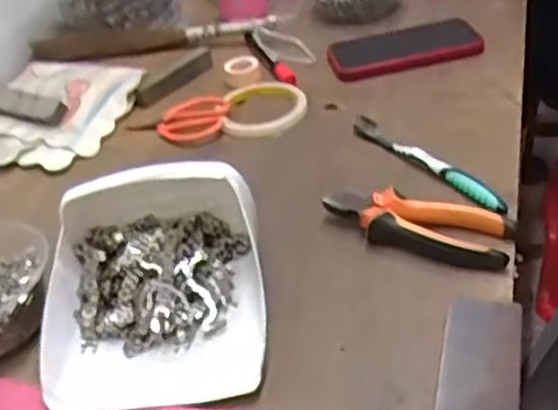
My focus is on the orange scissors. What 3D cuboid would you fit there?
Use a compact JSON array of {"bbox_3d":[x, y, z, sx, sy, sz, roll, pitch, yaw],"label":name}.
[{"bbox_3d":[-0.103,-0.088,0.773,0.102,0.020,0.061,-17,38,-12],"label":"orange scissors"}]

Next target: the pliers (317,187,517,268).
[{"bbox_3d":[0.108,0.015,0.580,0.146,0.027,0.051,14,42,26],"label":"pliers"}]

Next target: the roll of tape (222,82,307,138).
[{"bbox_3d":[-0.013,-0.103,0.777,0.084,0.014,0.089,-5,37,4],"label":"roll of tape"}]

